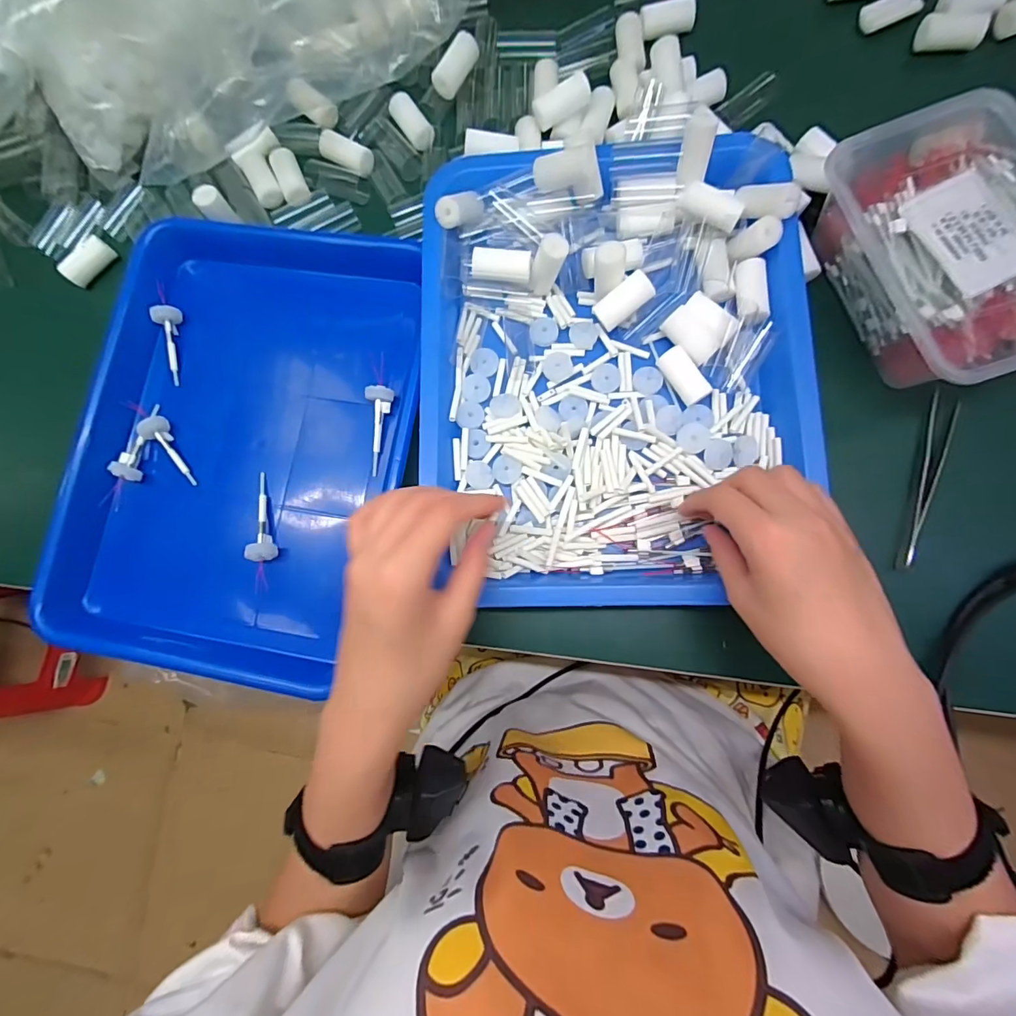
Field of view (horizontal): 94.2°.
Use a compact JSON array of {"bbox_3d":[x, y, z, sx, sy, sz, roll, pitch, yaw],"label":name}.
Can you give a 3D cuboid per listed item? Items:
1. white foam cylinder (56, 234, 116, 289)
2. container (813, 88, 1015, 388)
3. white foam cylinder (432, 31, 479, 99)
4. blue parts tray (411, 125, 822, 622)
[{"bbox_3d":[-0.355,-0.209,0.399,0.015,0.023,0.044,32,86,9],"label":"white foam cylinder"},{"bbox_3d":[0.286,-0.166,0.308,0.128,0.056,0.175,-18,80,2],"label":"container"},{"bbox_3d":[-0.040,-0.349,0.375,0.017,0.022,0.044,33,86,9],"label":"white foam cylinder"},{"bbox_3d":[0.070,-0.097,0.325,0.258,0.034,0.320,-2,81,5],"label":"blue parts tray"}]

